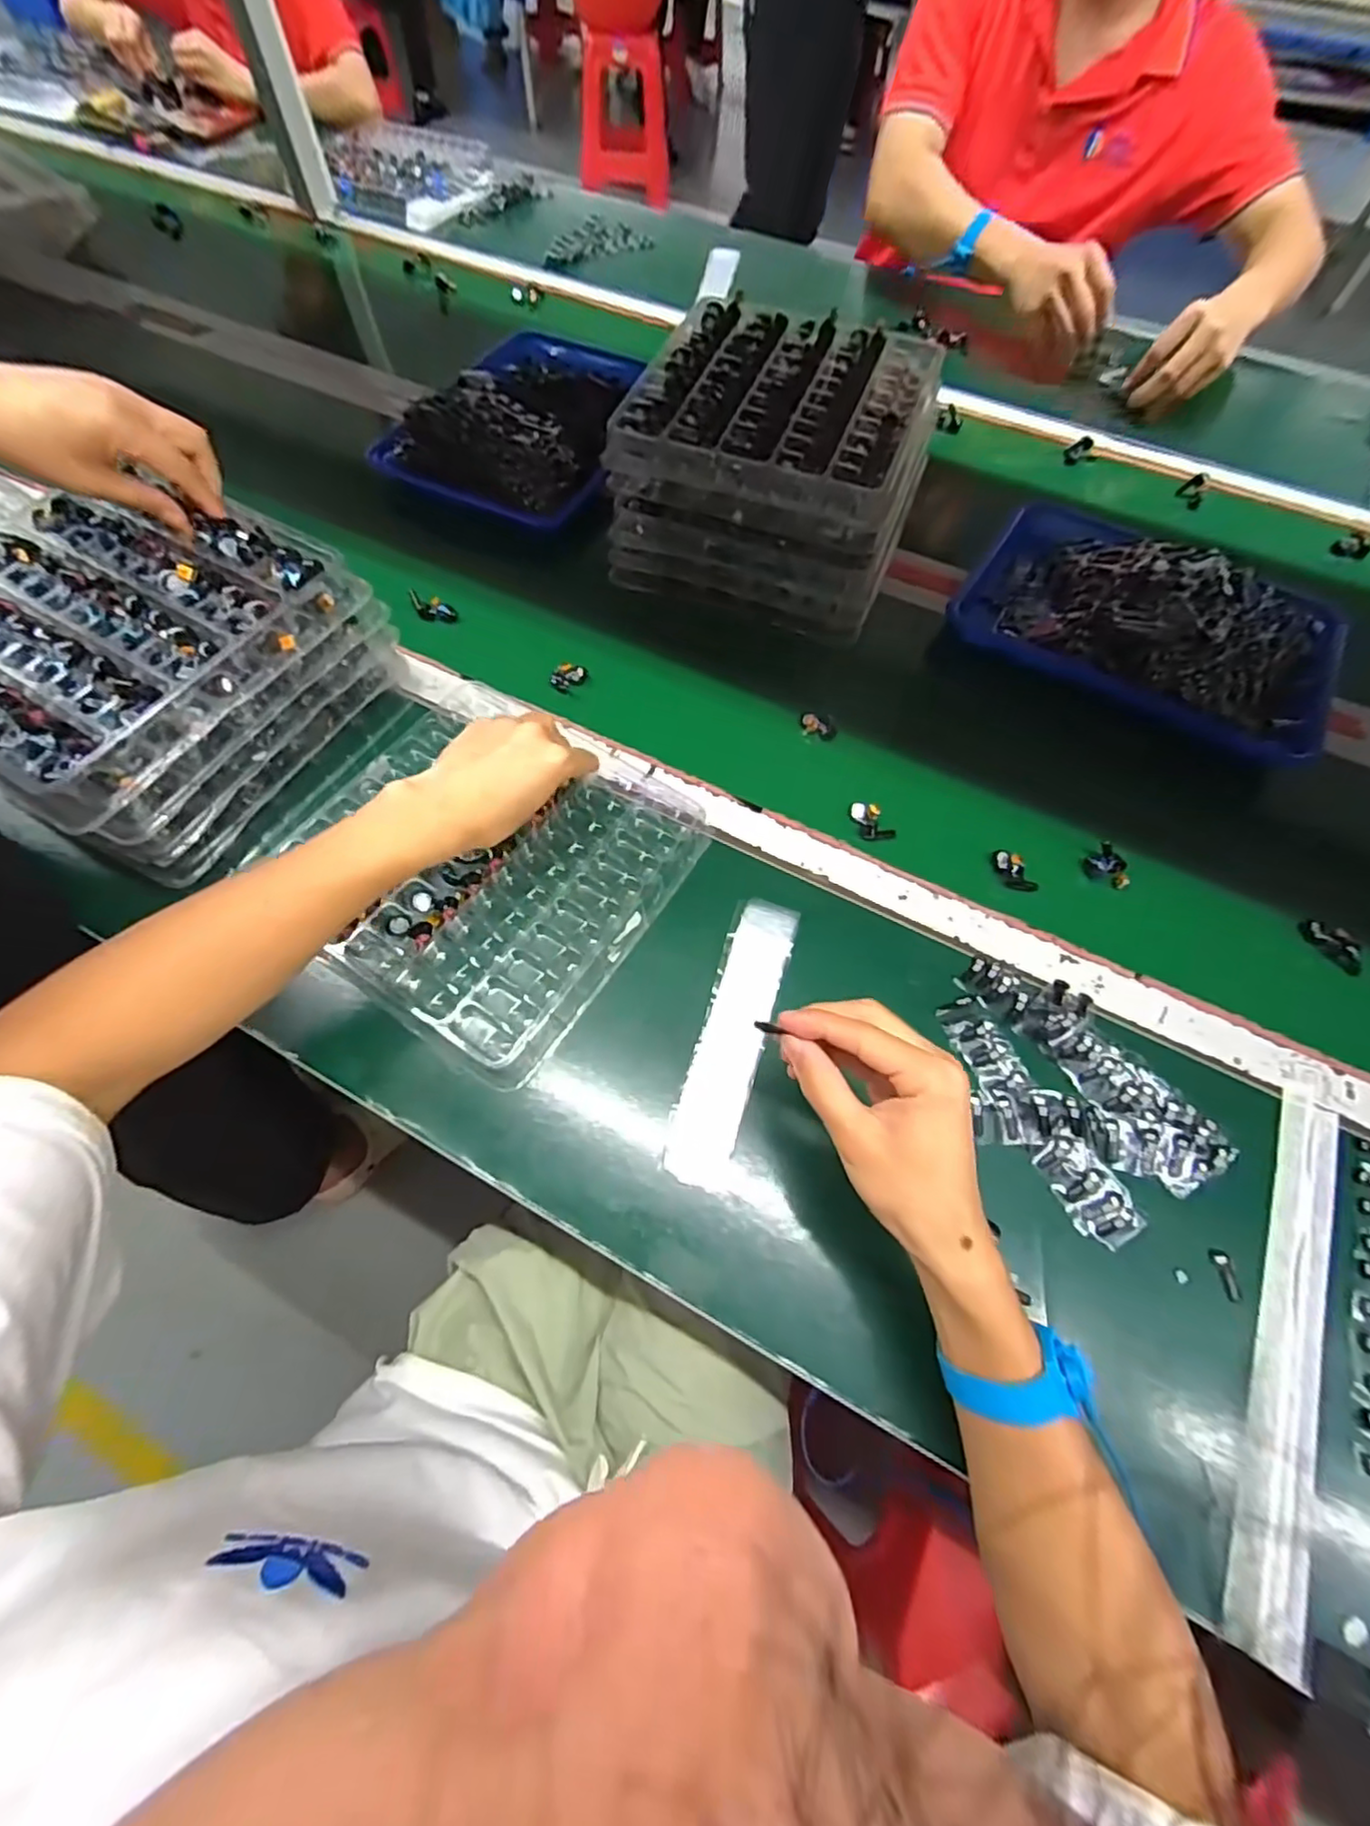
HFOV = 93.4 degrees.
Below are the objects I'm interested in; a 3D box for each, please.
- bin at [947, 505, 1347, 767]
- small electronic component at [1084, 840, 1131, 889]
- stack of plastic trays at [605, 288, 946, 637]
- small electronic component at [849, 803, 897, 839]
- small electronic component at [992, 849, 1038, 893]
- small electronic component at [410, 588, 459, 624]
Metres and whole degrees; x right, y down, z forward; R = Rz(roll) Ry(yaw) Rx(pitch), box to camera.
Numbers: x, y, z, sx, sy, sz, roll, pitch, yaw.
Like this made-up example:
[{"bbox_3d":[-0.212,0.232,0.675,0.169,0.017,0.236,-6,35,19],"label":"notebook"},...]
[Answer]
[{"bbox_3d":[0.447,-0.287,0.618,0.325,0.070,0.227,32,67,14],"label":"bin"},{"bbox_3d":[0.341,-0.036,0.518,0.022,0.018,0.035,-36,70,-18],"label":"small electronic component"},{"bbox_3d":[0.089,-0.440,0.637,0.265,0.138,0.251,18,64,7],"label":"stack of plastic trays"},{"bbox_3d":[0.153,-0.076,0.532,0.025,0.013,0.041,-39,70,-19],"label":"small electronic component"},{"bbox_3d":[0.261,-0.034,0.512,0.016,0.017,0.041,-25,67,-13],"label":"small electronic component"},{"bbox_3d":[-0.246,-0.298,0.633,0.047,0.015,0.020,17,61,-11],"label":"small electronic component"}]

